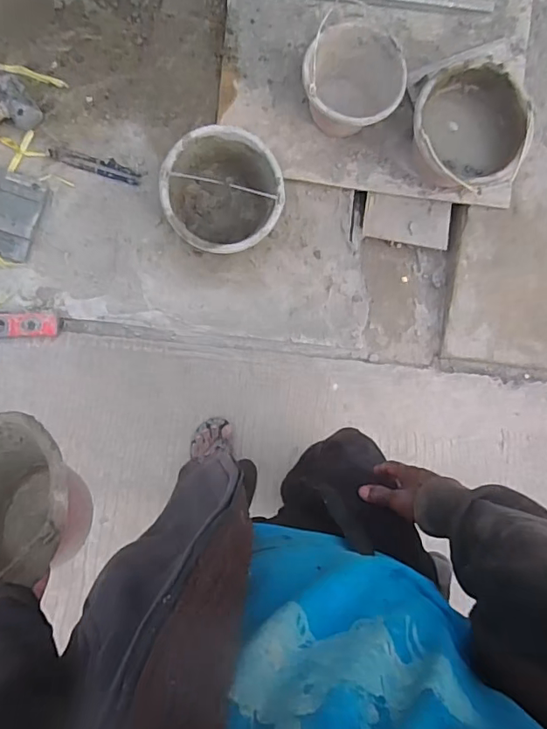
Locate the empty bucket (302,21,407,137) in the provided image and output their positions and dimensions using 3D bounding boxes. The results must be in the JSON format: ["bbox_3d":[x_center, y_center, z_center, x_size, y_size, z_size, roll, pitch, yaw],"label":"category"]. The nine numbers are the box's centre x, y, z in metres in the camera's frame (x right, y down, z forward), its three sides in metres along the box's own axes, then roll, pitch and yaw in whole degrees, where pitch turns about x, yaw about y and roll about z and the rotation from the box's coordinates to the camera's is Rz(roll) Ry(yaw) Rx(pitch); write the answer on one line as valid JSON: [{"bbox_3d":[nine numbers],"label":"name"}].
[{"bbox_3d":[0.186,-0.693,1.261,0.235,0.169,0.254,0,89,-9],"label":"empty bucket"}]

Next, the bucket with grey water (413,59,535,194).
[{"bbox_3d":[0.470,-0.570,1.253,0.279,0.177,0.269,0,89,-9],"label":"bucket with grey water"}]

